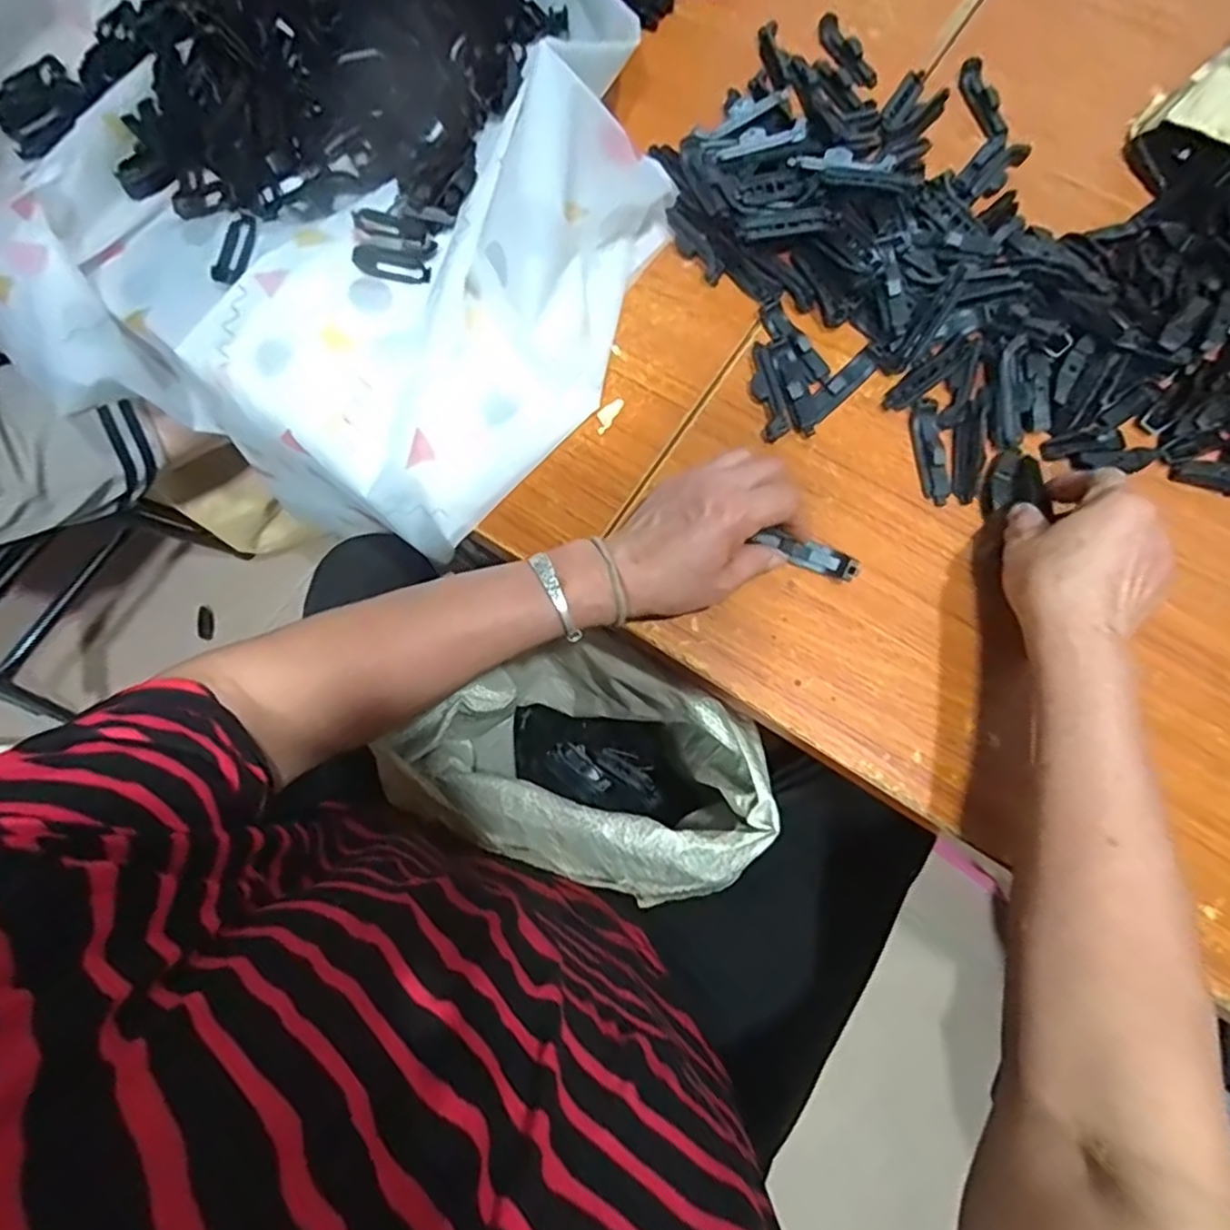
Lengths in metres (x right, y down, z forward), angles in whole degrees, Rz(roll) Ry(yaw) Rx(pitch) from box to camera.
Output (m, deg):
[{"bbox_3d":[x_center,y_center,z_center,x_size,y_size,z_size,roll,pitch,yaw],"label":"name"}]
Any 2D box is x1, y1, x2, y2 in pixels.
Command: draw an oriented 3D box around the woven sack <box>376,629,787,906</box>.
[{"bbox_3d":[-0.023,0.142,0.615,0.279,0.268,0.160,22,76,8],"label":"woven sack"}]

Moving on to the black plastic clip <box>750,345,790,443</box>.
[{"bbox_3d":[0.107,-0.159,0.478,0.017,0.012,0.073,-12,74,-3],"label":"black plastic clip"}]

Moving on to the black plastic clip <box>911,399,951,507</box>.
[{"bbox_3d":[0.218,-0.113,0.462,0.018,0.013,0.073,-5,74,-1],"label":"black plastic clip"}]

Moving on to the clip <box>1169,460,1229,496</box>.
[{"bbox_3d":[0.408,-0.094,0.452,0.055,0.012,0.018,17,75,6],"label":"clip"}]

